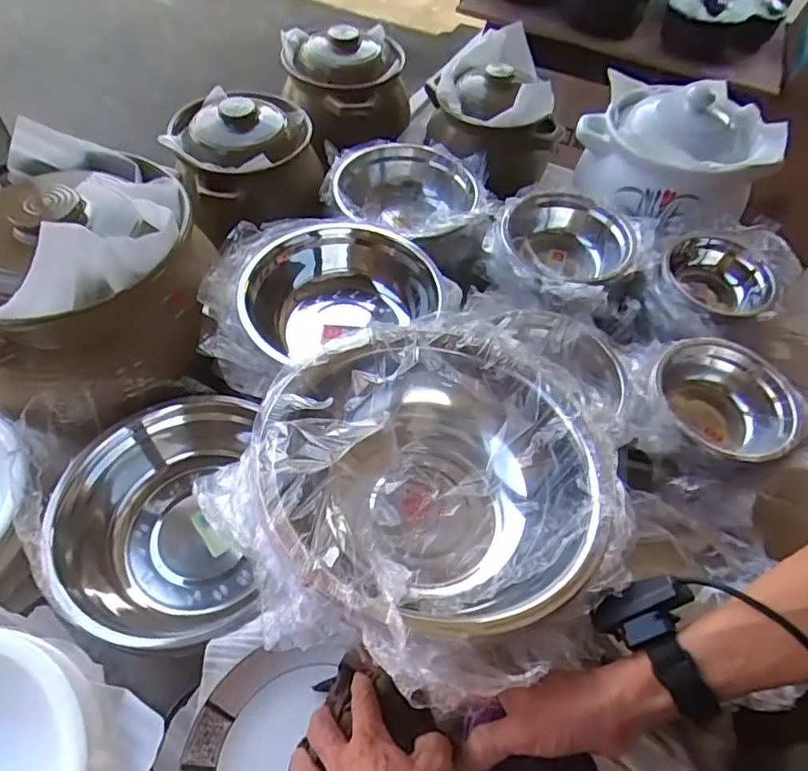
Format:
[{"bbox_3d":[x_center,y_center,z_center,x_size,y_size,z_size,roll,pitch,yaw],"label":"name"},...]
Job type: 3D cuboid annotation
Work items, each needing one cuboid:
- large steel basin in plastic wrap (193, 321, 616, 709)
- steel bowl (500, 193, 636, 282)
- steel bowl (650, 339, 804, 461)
[{"bbox_3d":[0.021,0.073,0.471,0.271,0.118,0.310,25,56,12],"label":"large steel basin in plastic wrap"},{"bbox_3d":[0.233,-0.199,0.834,0.184,0.098,0.172,2,55,-3],"label":"steel bowl"},{"bbox_3d":[0.388,0.027,0.689,0.165,0.079,0.147,36,59,19],"label":"steel bowl"}]

